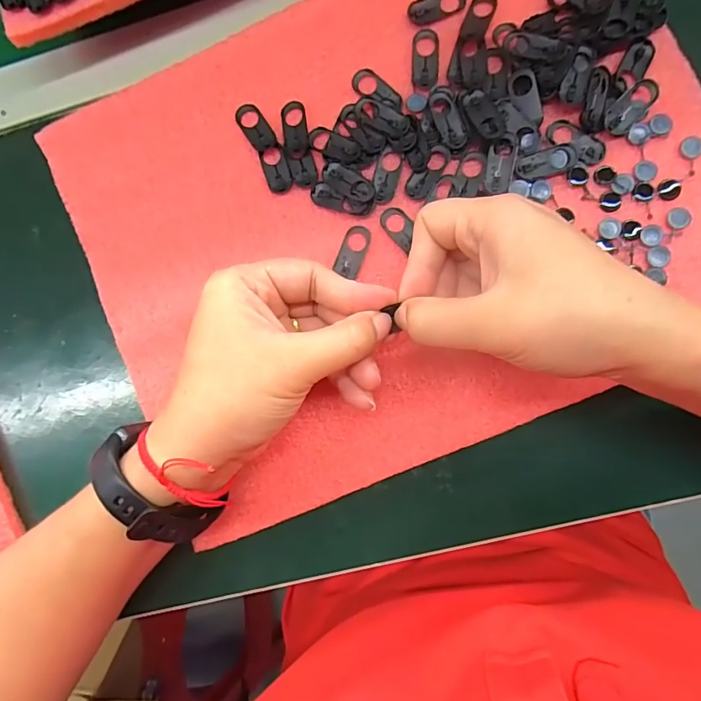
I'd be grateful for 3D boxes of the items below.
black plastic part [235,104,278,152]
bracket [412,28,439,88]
[{"bbox_3d":[-0.053,-0.126,0.265,0.013,0.004,0.030,-32,83,3],"label":"black plastic part"},{"bbox_3d":[0.041,-0.160,0.258,0.014,0.004,0.031,1,85,6],"label":"bracket"}]

